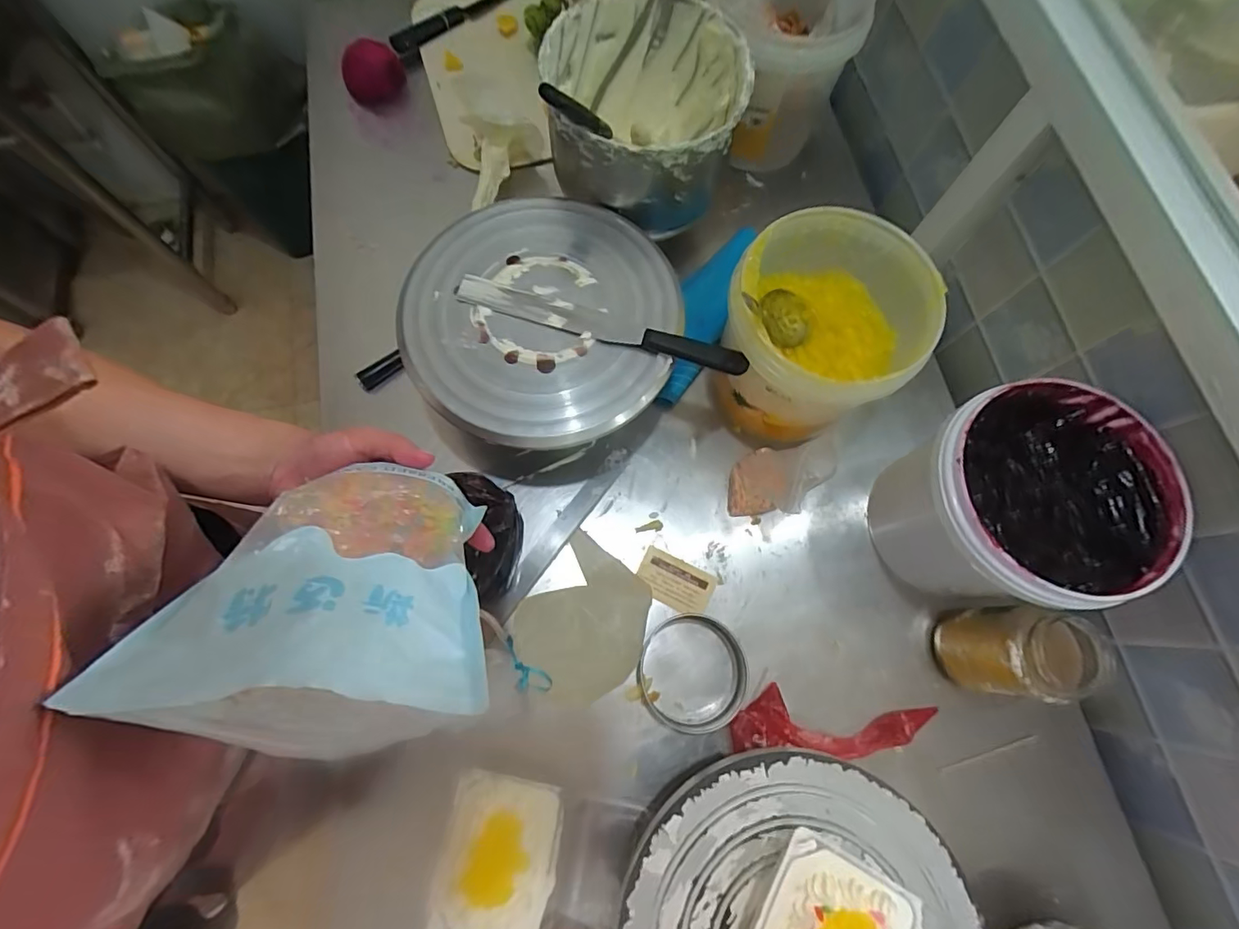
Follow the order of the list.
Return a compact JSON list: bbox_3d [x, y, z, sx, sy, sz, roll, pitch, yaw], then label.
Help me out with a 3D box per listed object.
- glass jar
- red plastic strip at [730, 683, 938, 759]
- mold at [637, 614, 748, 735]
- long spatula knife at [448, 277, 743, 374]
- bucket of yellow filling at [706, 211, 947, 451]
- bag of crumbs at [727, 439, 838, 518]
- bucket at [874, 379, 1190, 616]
[{"bbox_3d":[0.396,0.191,0.532,0.079,0.154,0.086,4,73,-1],"label":"glass jar"},{"bbox_3d":[0.232,0.279,0.560,0.220,0.030,0.062,3,73,-1],"label":"red plastic strip"},{"bbox_3d":[0.076,0.223,0.558,0.108,0.049,0.120,13,73,2],"label":"mold"},{"bbox_3d":[-0.023,-0.149,0.547,0.316,0.022,0.033,19,74,3],"label":"long spatula knife"},{"bbox_3d":[0.211,-0.140,0.589,0.187,0.198,0.185,1,73,-2],"label":"bucket of yellow filling"},{"bbox_3d":[0.181,0.017,0.597,0.033,0.149,0.078,-6,70,-40],"label":"bag of crumbs"},{"bbox_3d":[0.394,0.050,0.562,0.199,0.225,0.195,1,73,-2],"label":"bucket"}]

